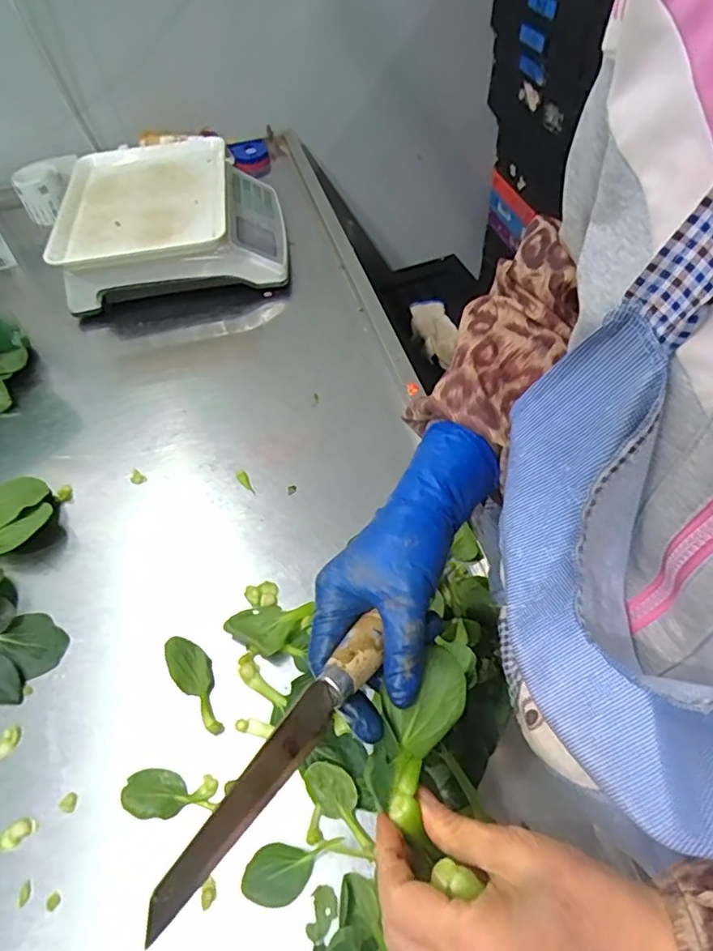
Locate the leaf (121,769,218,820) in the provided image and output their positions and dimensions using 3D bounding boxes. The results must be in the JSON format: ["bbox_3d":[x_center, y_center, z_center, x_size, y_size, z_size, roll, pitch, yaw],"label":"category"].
[{"bbox_3d":[-0.128,0.219,0.383,0.063,0.008,0.028,-1,53,3],"label":"leaf"}]

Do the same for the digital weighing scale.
[{"bbox_3d":[-0.240,-0.348,0.742,0.280,0.095,0.282,-13,53,-6],"label":"digital weighing scale"}]

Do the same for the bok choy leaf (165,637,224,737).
[{"bbox_3d":[-0.121,0.157,0.422,0.028,0.016,0.077,-29,56,-17],"label":"bok choy leaf"}]

